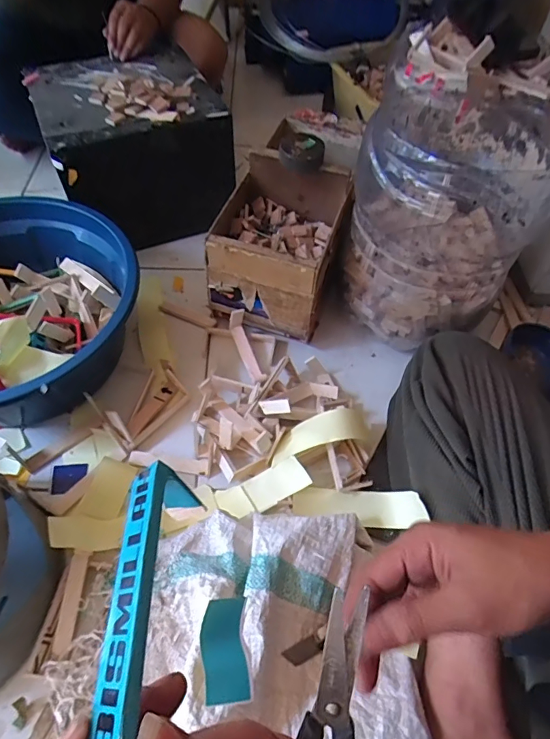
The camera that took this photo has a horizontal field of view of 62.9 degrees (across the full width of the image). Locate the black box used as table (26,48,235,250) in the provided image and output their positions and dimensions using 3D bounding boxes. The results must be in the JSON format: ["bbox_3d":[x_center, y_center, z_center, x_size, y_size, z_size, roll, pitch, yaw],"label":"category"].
[{"bbox_3d":[-0.241,-0.380,0.807,0.278,0.223,0.250,-20,59,-16],"label":"black box used as table"}]

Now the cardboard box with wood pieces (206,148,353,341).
[{"bbox_3d":[0.004,-0.175,0.668,0.163,0.176,0.167,15,56,7],"label":"cardboard box with wood pieces"}]

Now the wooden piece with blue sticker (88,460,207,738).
[{"bbox_3d":[-0.054,0.090,0.188,0.026,0.037,0.117,1,33,-3],"label":"wooden piece with blue sticker"}]

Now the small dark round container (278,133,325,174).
[{"bbox_3d":[0.037,-0.304,0.630,0.061,0.037,0.054,4,56,0],"label":"small dark round container"}]

